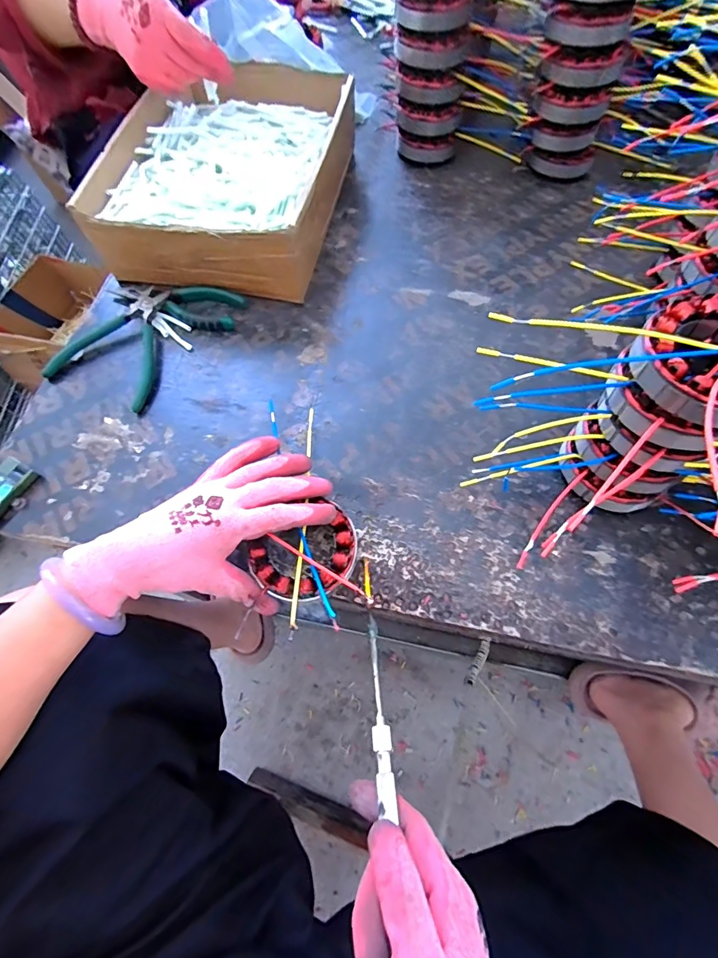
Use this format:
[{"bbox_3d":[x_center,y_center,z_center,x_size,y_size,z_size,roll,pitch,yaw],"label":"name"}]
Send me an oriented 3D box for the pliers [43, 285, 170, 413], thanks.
[{"bbox_3d":[-0.256,-0.153,0.474,0.114,0.022,0.138,20,68,12],"label":"pliers"}]

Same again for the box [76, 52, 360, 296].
[{"bbox_3d":[-0.148,-0.369,0.533,0.238,0.094,0.315,9,66,8],"label":"box"}]

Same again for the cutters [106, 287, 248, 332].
[{"bbox_3d":[-0.208,-0.200,0.492,0.160,0.023,0.049,10,66,8],"label":"cutters"}]

